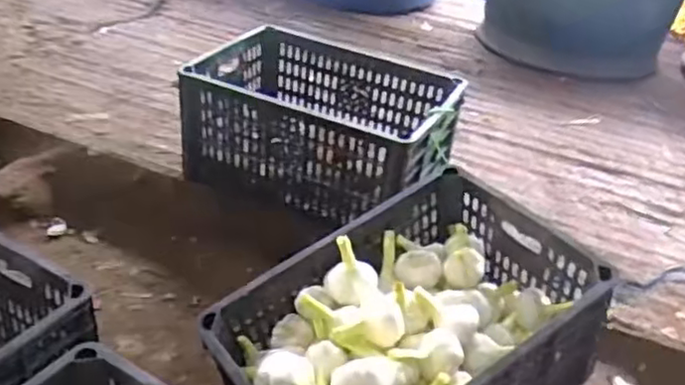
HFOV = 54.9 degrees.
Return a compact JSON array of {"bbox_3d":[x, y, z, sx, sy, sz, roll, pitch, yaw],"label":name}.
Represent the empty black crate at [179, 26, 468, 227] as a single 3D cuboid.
[{"bbox_3d":[-0.033,-0.130,1.225,0.447,0.196,0.311,18,36,18],"label":"empty black crate"}]

